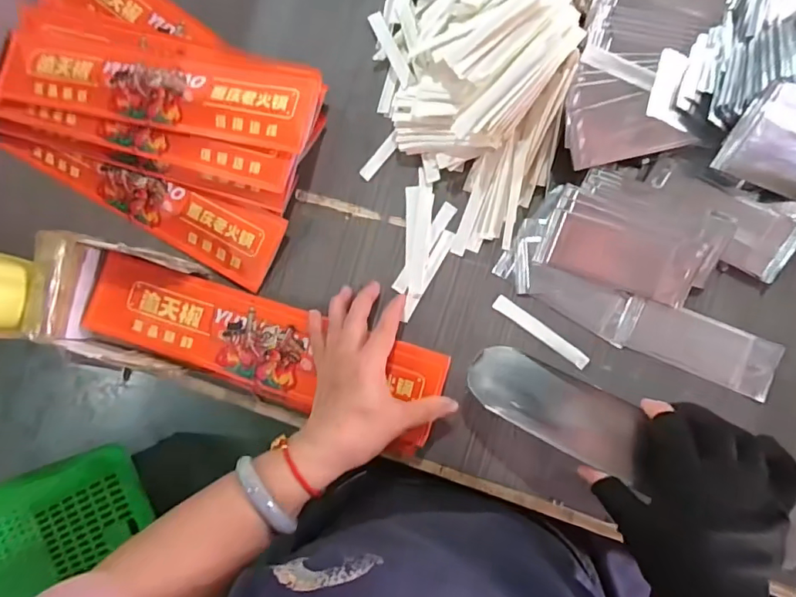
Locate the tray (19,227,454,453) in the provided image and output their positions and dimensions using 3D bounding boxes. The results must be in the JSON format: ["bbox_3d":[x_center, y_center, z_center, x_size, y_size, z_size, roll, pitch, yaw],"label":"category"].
[{"bbox_3d":[-0.145,0.040,0.460,0.368,0.054,0.111,16,90,5],"label":"tray"}]

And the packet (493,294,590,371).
[{"bbox_3d":[0.124,0.029,0.444,0.093,0.005,0.013,36,93,9],"label":"packet"}]

